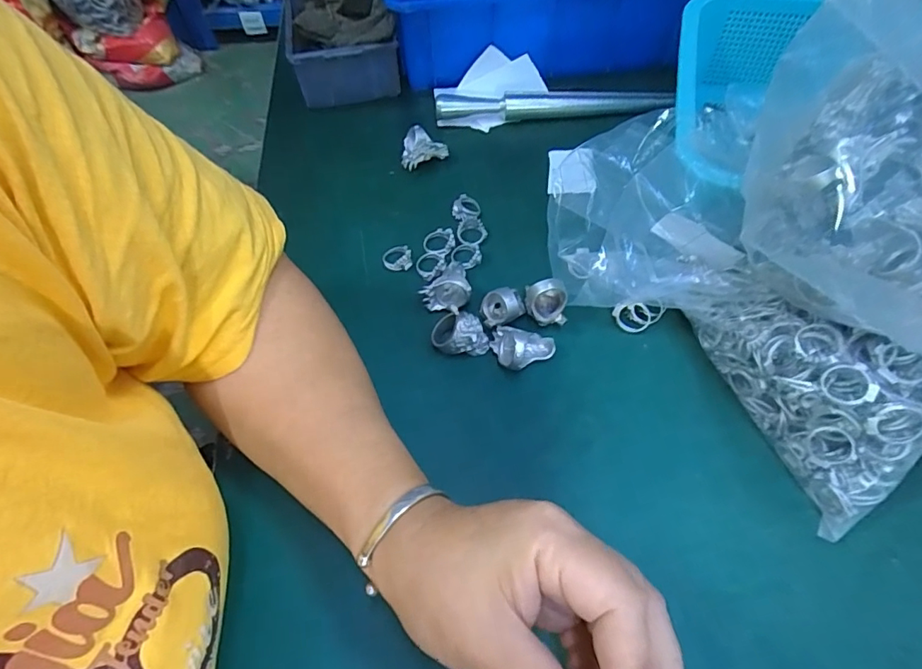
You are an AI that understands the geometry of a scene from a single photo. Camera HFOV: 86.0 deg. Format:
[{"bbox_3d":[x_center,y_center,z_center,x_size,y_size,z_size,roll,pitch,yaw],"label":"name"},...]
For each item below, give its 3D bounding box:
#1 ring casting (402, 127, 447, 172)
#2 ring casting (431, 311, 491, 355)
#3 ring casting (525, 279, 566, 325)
[{"bbox_3d":[-0.030,-0.152,0.406,0.038,0.035,0.016,-9,59,-4],"label":"ring casting"},{"bbox_3d":[-0.002,0.000,0.317,0.037,0.027,0.023,25,63,16],"label":"ring casting"},{"bbox_3d":[0.055,-0.021,0.323,0.027,0.033,0.020,3,59,3],"label":"ring casting"}]

